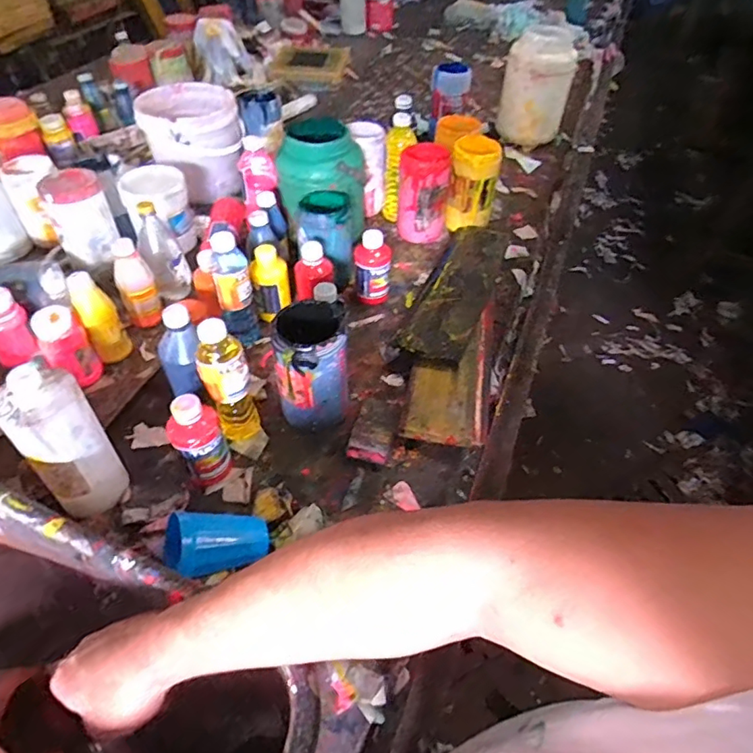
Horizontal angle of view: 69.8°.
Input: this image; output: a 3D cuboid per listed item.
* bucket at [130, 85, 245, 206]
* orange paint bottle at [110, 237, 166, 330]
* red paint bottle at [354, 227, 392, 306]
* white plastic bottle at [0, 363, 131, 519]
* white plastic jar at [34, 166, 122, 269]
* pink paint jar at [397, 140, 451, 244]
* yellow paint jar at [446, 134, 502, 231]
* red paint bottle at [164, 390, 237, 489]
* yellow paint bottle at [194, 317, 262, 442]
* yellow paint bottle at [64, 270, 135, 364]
[{"bbox_3d":[-0.388,-0.503,1.157,0.202,0.169,0.204,-14,50,-15],"label":"bucket"},{"bbox_3d":[-0.377,-0.146,0.848,0.056,0.137,0.049,-21,52,-20],"label":"orange paint bottle"},{"bbox_3d":[-0.005,-0.186,0.921,0.064,0.120,0.058,-4,48,-6],"label":"red paint bottle"},{"bbox_3d":[-0.343,0.076,0.598,0.080,0.184,0.072,-29,55,-26],"label":"white plastic bottle"},{"bbox_3d":[-0.498,-0.266,0.921,0.092,0.139,0.090,1,48,-1],"label":"white plastic jar"},{"bbox_3d":[0.089,-0.353,1.047,0.100,0.174,0.089,7,48,4],"label":"pink paint jar"},{"bbox_3d":[0.190,-0.379,1.067,0.089,0.157,0.088,1,48,-1],"label":"yellow paint jar"},{"bbox_3d":[-0.217,0.080,0.664,0.066,0.125,0.053,-17,51,-18],"label":"red paint bottle"},{"bbox_3d":[-0.190,0.009,0.690,0.056,0.172,0.051,-16,50,-16],"label":"yellow paint bottle"},{"bbox_3d":[-0.408,-0.090,0.796,0.051,0.130,0.062,-24,53,-23],"label":"yellow paint bottle"}]

